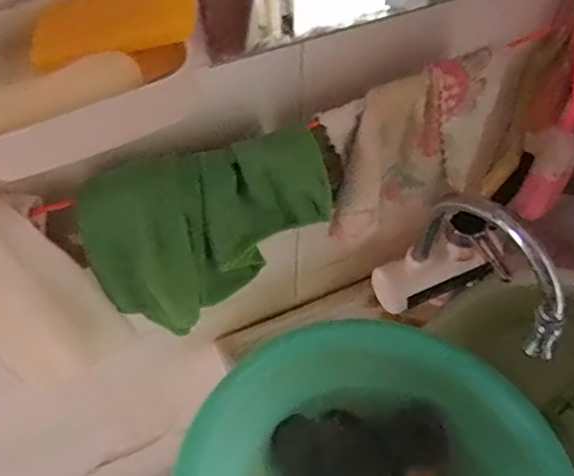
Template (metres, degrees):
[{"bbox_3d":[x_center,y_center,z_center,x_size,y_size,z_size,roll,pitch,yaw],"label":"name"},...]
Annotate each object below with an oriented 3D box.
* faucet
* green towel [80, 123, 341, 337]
[{"bbox_3d":[0.210,0.018,0.538,0.068,0.140,0.170,-27,59,-18],"label":"faucet"},{"bbox_3d":[-0.052,-0.006,0.424,0.178,0.135,0.032,-22,32,-13],"label":"green towel"}]

